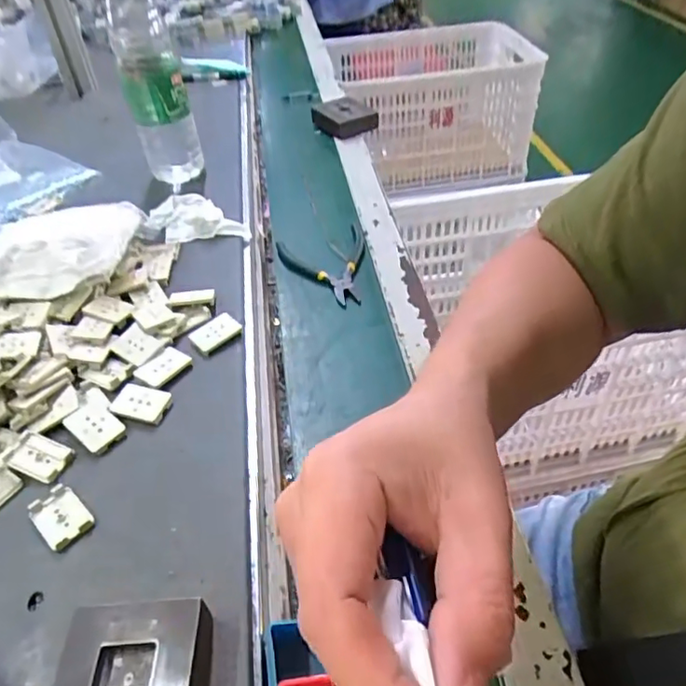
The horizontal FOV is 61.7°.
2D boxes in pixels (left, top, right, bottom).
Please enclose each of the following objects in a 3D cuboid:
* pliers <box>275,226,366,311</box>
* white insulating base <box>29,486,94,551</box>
[{"bbox_3d":[-0.009,-0.078,0.577,0.089,0.010,0.121,-15,44,-11],"label":"pliers"},{"bbox_3d":[-0.174,0.106,0.353,0.039,0.006,0.028,31,53,33],"label":"white insulating base"}]

